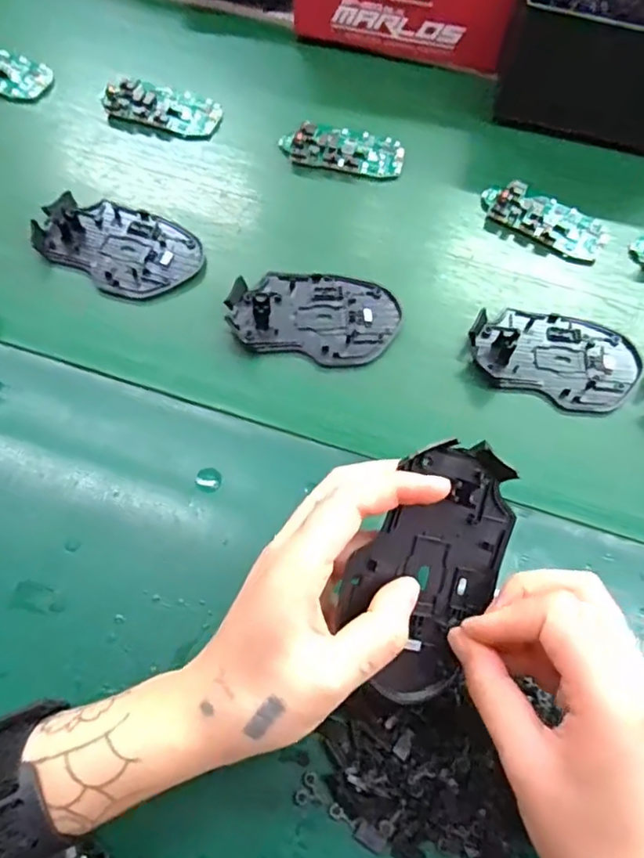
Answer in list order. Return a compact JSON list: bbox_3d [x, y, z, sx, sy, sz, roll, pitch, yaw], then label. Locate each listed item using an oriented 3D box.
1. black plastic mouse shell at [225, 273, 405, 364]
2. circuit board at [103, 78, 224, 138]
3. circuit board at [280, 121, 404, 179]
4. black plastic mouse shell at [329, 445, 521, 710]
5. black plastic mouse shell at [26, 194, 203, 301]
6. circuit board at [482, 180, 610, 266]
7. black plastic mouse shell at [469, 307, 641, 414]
[{"bbox_3d":[-0.005,-0.081,0.403,0.111,0.016,0.070,12,65,2],"label":"black plastic mouse shell"},{"bbox_3d":[-0.130,-0.265,0.487,0.092,0.013,0.042,11,65,2],"label":"circuit board"},{"bbox_3d":[0.017,-0.225,0.476,0.096,0.016,0.041,4,65,-2],"label":"circuit board"},{"bbox_3d":[0.049,0.063,0.271,0.068,0.018,0.116,24,85,-19],"label":"black plastic mouse shell"},{"bbox_3d":[-0.143,-0.133,0.422,0.110,0.013,0.072,29,66,10],"label":"black plastic mouse shell"},{"bbox_3d":[0.172,-0.163,0.457,0.097,0.013,0.046,26,66,9],"label":"circuit board"},{"bbox_3d":[0.157,-0.052,0.401,0.110,0.014,0.071,19,65,6],"label":"black plastic mouse shell"}]

